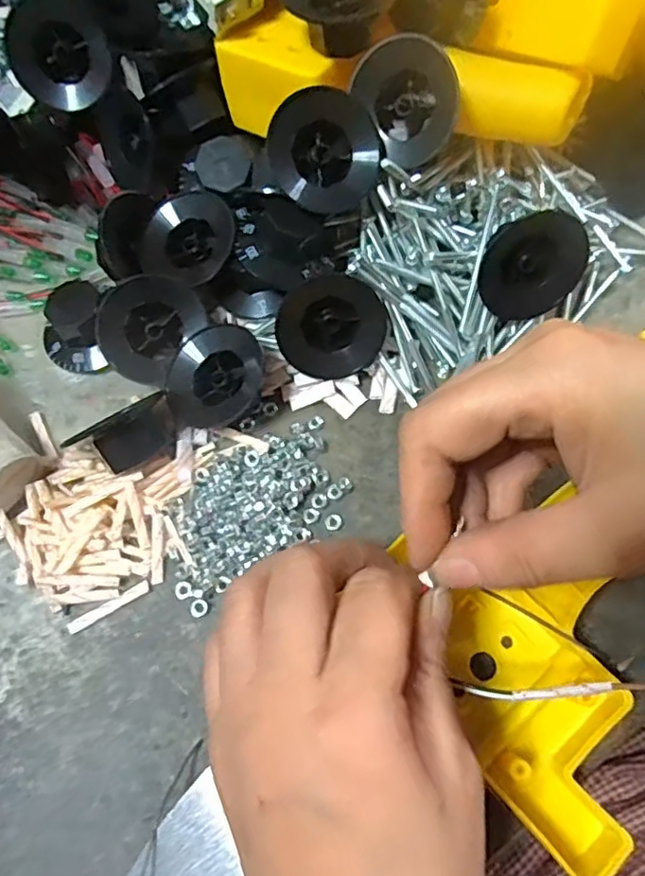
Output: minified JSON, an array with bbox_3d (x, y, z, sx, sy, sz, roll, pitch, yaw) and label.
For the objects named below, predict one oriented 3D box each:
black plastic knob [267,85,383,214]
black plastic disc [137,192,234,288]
[{"bbox_3d":[0.001,-0.123,0.263,0.048,0.011,0.049,-1,96,-8],"label":"black plastic knob"},{"bbox_3d":[-0.063,-0.096,0.287,0.042,0.014,0.044,0,86,-4],"label":"black plastic disc"}]

